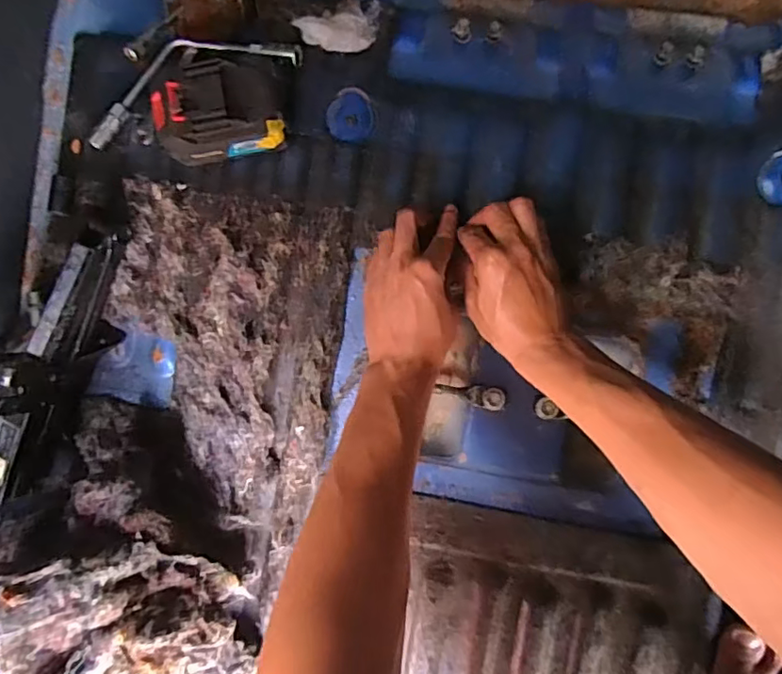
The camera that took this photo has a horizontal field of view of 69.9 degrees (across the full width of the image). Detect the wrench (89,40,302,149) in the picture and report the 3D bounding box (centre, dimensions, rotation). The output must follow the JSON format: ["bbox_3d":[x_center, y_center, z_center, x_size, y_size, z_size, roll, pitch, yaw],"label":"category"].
[{"bbox_3d":[-0.204,-0.262,0.560,0.229,0.028,0.068,-18,88,7],"label":"wrench"}]

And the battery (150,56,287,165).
[{"bbox_3d":[-0.158,-0.213,0.527,0.114,0.074,0.079,-4,89,7],"label":"battery"}]

